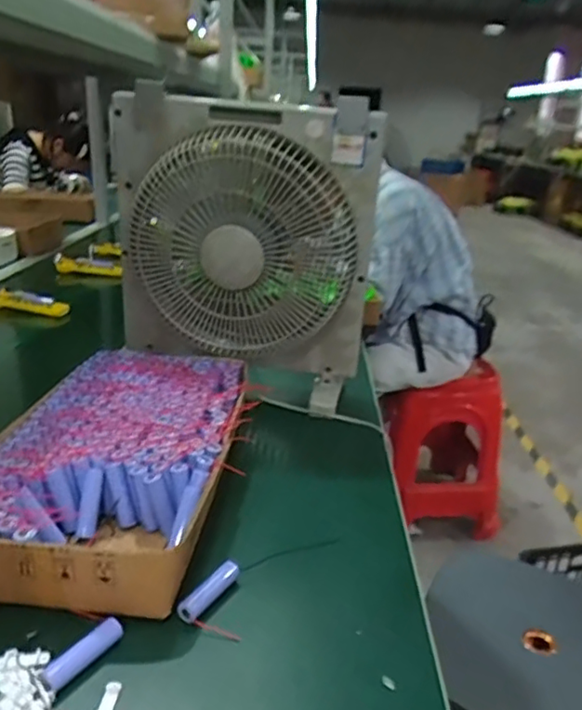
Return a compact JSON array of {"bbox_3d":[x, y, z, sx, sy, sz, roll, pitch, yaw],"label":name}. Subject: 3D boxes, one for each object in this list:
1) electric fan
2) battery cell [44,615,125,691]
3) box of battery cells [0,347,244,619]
[{"bbox_3d":[-0.066,-0.154,0.867,0.356,0.388,0.099,6,21,7],"label":"electric fan"},{"bbox_3d":[-0.157,0.228,0.459,0.016,0.019,0.066,17,25,30],"label":"battery cell"},{"bbox_3d":[-0.185,0.104,0.676,0.239,0.066,0.412,4,21,0],"label":"box of battery cells"}]

